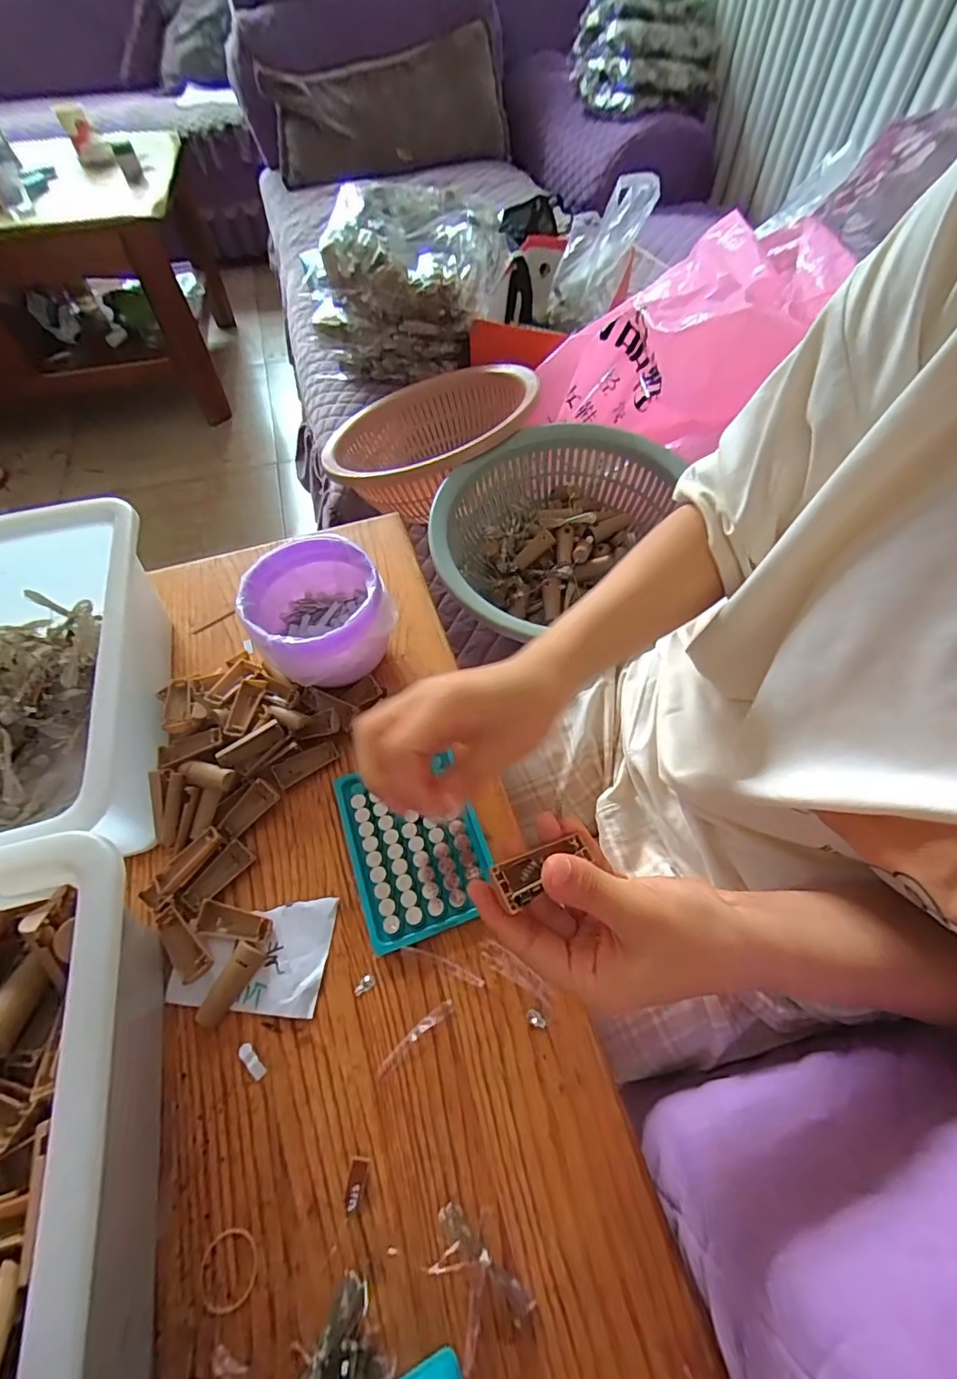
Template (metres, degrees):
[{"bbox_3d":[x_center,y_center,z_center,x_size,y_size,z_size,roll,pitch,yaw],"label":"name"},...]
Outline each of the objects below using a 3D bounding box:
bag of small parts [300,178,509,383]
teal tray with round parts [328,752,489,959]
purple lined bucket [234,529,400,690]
[{"bbox_3d":[-0.115,-0.633,0.828,0.288,0.197,0.209,6,58,6],"label":"bag of small parts"},{"bbox_3d":[-0.047,0.112,0.386,0.094,0.012,0.128,-18,59,-9],"label":"teal tray with round parts"},{"bbox_3d":[-0.129,-0.060,0.431,0.105,0.070,0.108,-34,63,-18],"label":"purple lined bucket"}]

